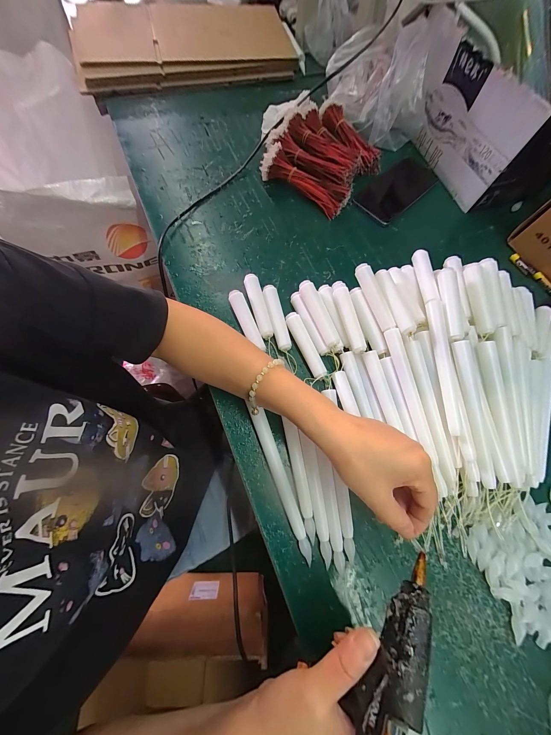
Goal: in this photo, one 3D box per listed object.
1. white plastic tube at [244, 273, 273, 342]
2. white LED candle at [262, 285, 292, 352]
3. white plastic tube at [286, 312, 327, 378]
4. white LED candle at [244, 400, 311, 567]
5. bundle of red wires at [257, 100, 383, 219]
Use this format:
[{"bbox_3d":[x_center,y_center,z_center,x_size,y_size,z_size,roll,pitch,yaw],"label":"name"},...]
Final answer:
[{"bbox_3d":[-0.021,-0.080,0.339,0.019,0.014,0.092,-17,73,-8],"label":"white plastic tube"},{"bbox_3d":[0.003,-0.063,0.333,0.019,0.016,0.090,-16,73,-8],"label":"white LED candle"},{"bbox_3d":[0.039,-0.028,0.326,0.016,0.019,0.089,-25,74,-10],"label":"white plastic tube"},{"bbox_3d":[0.003,0.115,0.280,0.015,0.011,0.164,-19,73,-9],"label":"white LED candle"},{"bbox_3d":[0.076,-0.349,0.431,0.163,0.056,0.176,34,73,9],"label":"bundle of red wires"}]

